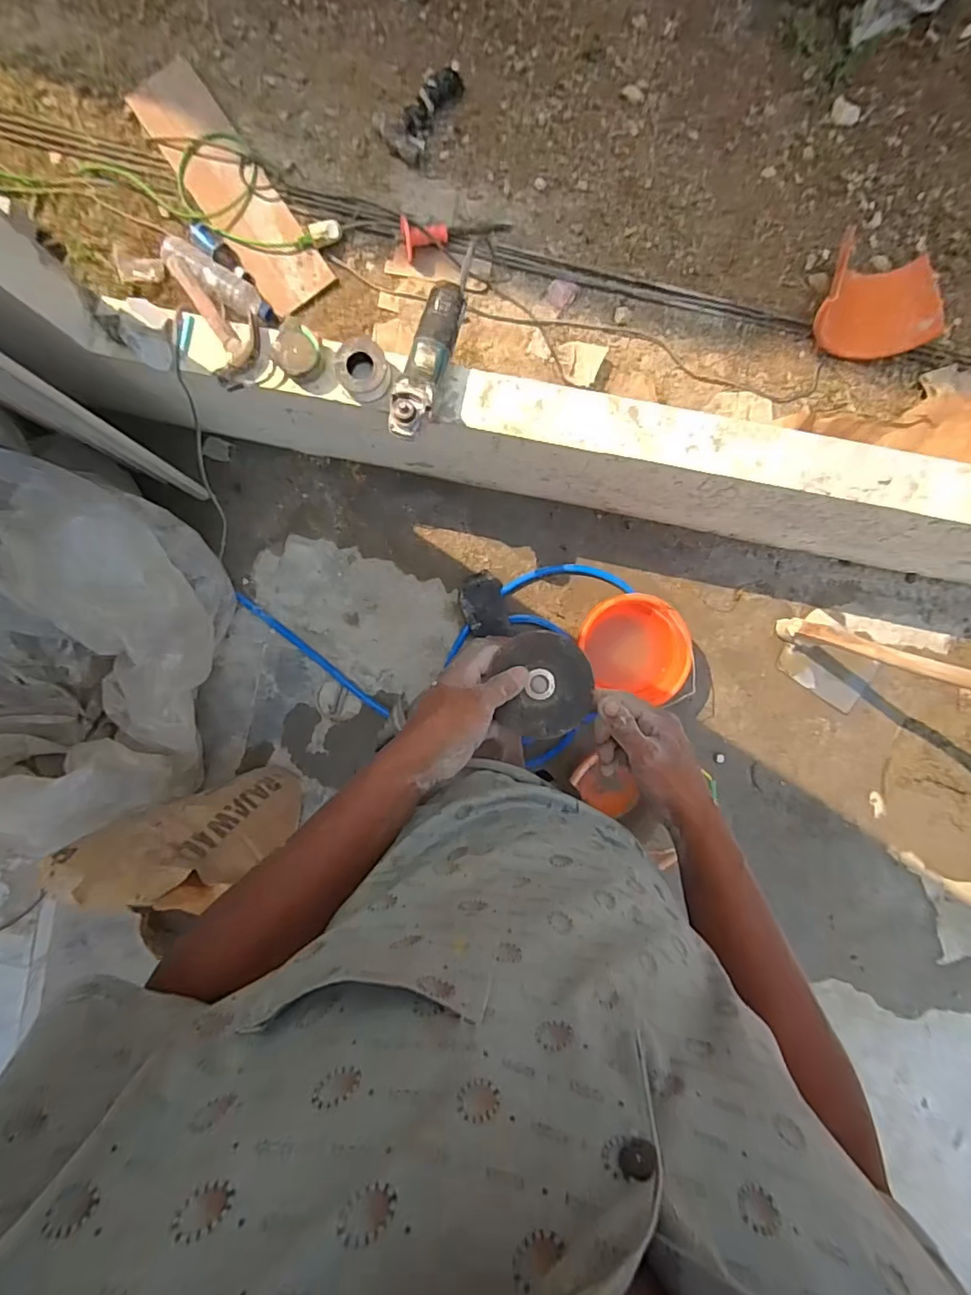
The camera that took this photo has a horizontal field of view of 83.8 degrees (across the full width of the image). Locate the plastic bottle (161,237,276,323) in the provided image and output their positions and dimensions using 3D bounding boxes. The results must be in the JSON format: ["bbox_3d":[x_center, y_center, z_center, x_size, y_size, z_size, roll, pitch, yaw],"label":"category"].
[{"bbox_3d":[-0.575,-0.785,1.164,0.234,0.057,0.071,32,94,-4],"label":"plastic bottle"}]

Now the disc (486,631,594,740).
[{"bbox_3d":[0.054,0.033,0.491,0.086,0.009,0.095,-10,88,0],"label":"disc"}]

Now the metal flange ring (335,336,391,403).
[{"bbox_3d":[-0.199,-0.451,0.881,0.081,0.031,0.087,0,91,-1],"label":"metal flange ring"}]

